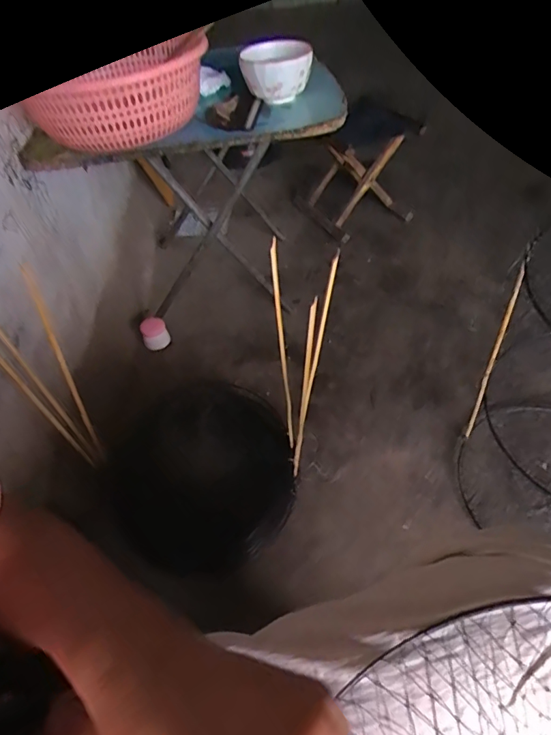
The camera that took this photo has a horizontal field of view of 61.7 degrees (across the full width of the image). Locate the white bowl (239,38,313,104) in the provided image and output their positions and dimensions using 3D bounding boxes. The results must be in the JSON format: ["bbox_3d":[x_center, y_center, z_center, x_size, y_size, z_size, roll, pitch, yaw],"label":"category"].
[{"bbox_3d":[0.002,-0.558,0.866,0.126,0.080,0.126,-3,47,3],"label":"white bowl"}]

